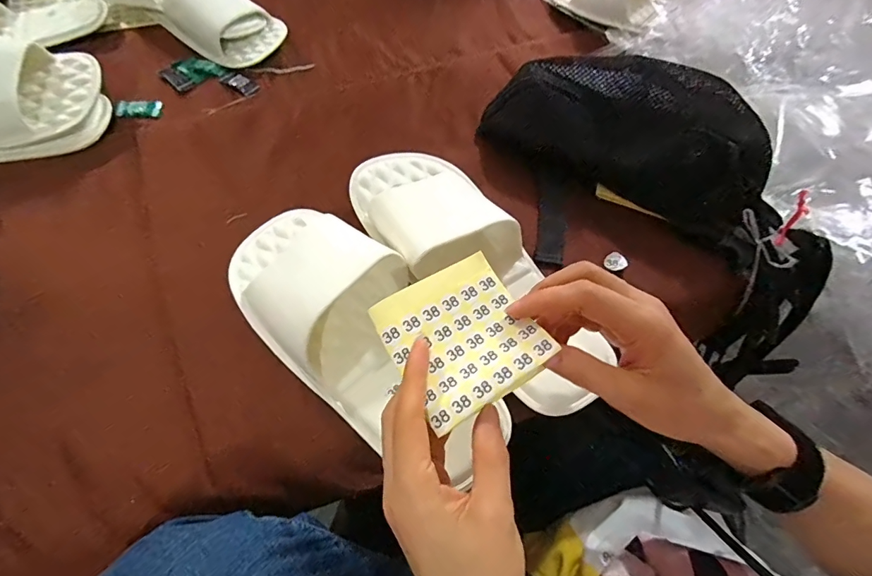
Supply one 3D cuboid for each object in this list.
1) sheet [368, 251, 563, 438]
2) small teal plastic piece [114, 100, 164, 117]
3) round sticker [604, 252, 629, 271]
[{"bbox_3d":[0.016,0.028,0.261,0.081,0.011,0.084,-29,65,-13],"label":"sheet"},{"bbox_3d":[-0.318,-0.192,0.469,0.046,0.004,0.023,-4,61,-6],"label":"small teal plastic piece"},{"bbox_3d":[0.163,-0.024,0.401,0.017,0.004,0.021,-44,54,7],"label":"round sticker"}]

